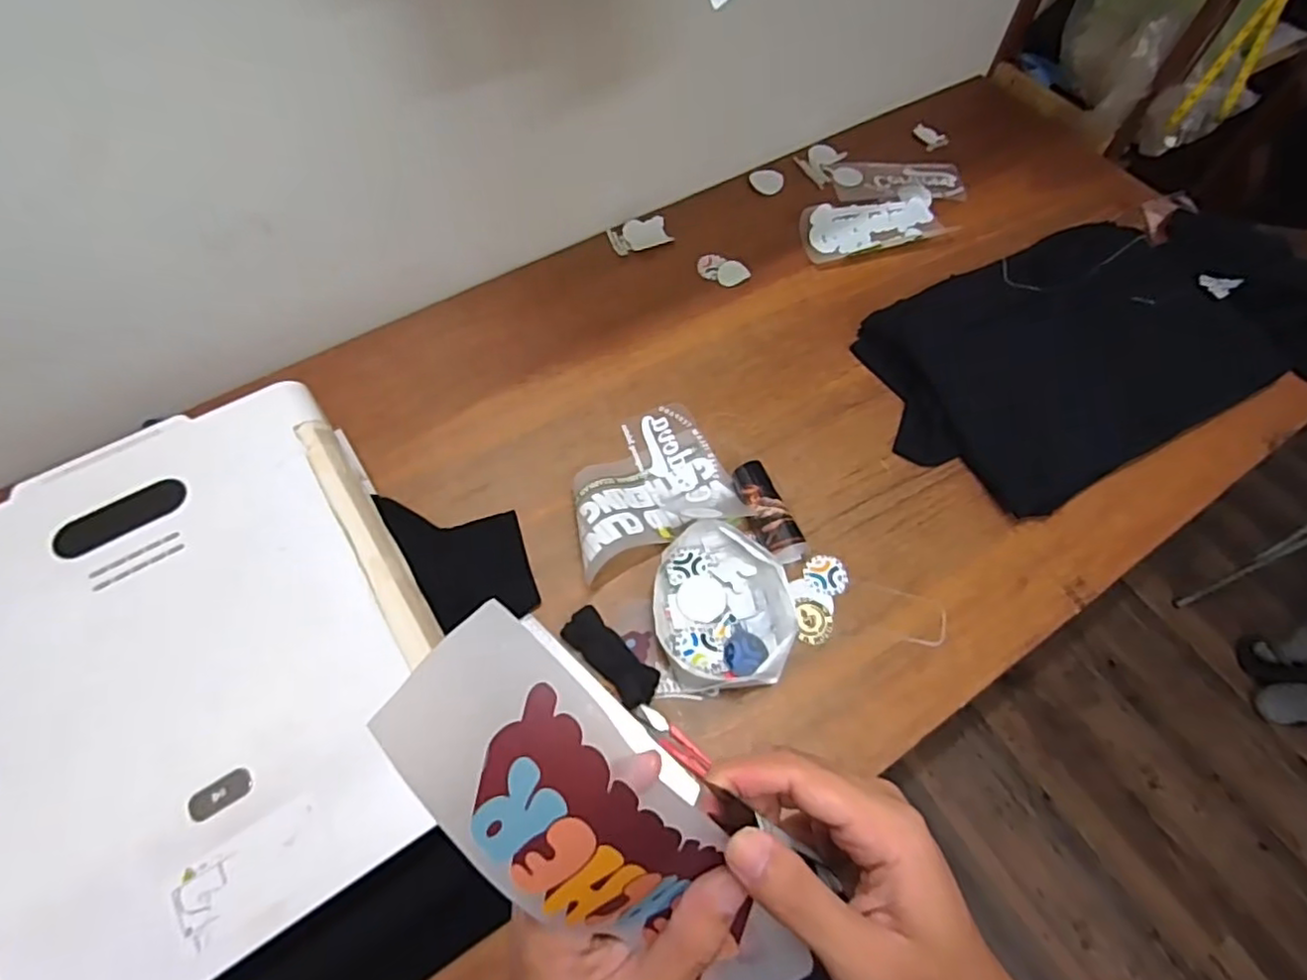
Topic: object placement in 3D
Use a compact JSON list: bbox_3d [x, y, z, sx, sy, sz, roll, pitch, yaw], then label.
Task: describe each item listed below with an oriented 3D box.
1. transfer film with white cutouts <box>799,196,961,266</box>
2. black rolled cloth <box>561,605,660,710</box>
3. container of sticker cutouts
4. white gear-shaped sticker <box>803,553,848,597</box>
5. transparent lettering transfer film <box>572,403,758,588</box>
[{"bbox_3d":[0.387,-0.469,1.135,0.257,0.026,0.119,-15,64,-10],"label":"transfer film with white cutouts"},{"bbox_3d":[-0.049,0.196,0.755,0.125,0.029,0.051,40,68,17],"label":"black rolled cloth"},{"bbox_3d":[0.084,0.139,0.790,0.161,0.042,0.196,-4,63,-4],"label":"container of sticker cutouts"},{"bbox_3d":[0.223,0.110,0.835,0.054,0.004,0.055,14,65,14],"label":"white gear-shaped sticker"},{"bbox_3d":[-0.015,-0.018,0.861,0.227,0.066,0.211,-21,65,-12],"label":"transparent lettering transfer film"}]

